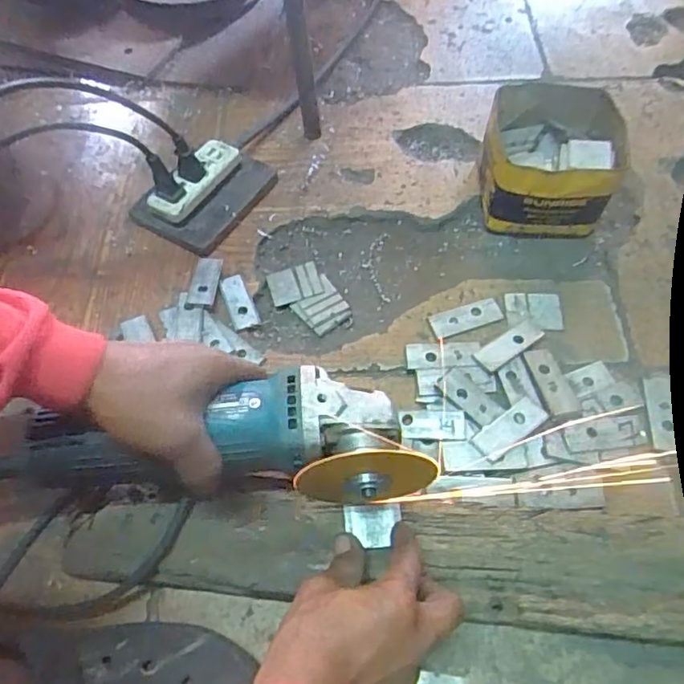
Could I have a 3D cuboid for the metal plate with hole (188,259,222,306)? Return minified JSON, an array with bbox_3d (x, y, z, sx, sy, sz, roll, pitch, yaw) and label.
[{"bbox_3d":[-0.132,-0.059,0.567,0.025,0.007,0.061,-2,51,5],"label":"metal plate with hole"}]

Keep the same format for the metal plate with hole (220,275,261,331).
[{"bbox_3d":[-0.099,-0.037,0.559,0.023,0.004,0.059,-22,64,-11],"label":"metal plate with hole"}]

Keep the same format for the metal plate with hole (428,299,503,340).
[{"bbox_3d":[0.114,-0.021,0.534,0.066,0.004,0.025,-16,59,-8],"label":"metal plate with hole"}]

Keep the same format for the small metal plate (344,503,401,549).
[{"bbox_3d":[0.022,0.127,0.404,0.040,0.004,0.029,2,59,-11],"label":"small metal plate"}]

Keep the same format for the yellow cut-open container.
[{"bbox_3d":[0.207,-0.180,0.588,0.125,0.084,0.131,10,60,8],"label":"yellow cut-open container"}]

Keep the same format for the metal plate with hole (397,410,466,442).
[{"bbox_3d":[0.074,0.068,0.475,0.054,0.004,0.025,0,63,14],"label":"metal plate with hole"}]

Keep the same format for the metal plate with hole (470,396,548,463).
[{"bbox_3d":[0.135,0.070,0.471,0.065,0.004,0.026,-32,65,-18],"label":"metal plate with hole"}]

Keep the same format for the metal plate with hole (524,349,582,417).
[{"bbox_3d":[0.176,0.033,0.492,0.025,0.004,0.064,-9,54,-7],"label":"metal plate with hole"}]

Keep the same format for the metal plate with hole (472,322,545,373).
[{"bbox_3d":[0.145,0.002,0.509,0.067,0.004,0.024,-35,64,-18],"label":"metal plate with hole"}]

